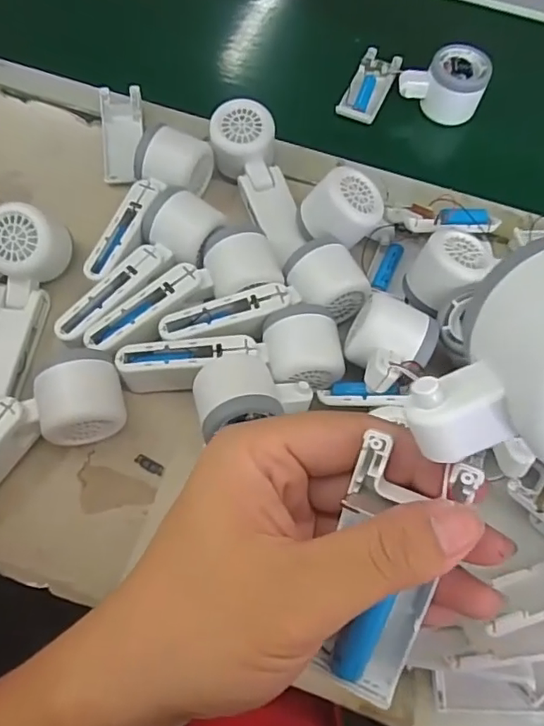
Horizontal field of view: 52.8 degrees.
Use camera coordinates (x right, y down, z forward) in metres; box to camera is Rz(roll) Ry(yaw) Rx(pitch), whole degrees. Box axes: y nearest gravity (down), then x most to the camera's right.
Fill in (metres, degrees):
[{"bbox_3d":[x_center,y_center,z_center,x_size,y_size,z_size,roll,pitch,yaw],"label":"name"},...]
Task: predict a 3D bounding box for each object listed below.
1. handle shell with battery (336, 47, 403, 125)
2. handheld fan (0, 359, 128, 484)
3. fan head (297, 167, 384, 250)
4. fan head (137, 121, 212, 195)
[{"bbox_3d":[0.105,-0.296,0.585,0.041,0.014,0.095,24,67,8],"label":"handle shell with battery"},{"bbox_3d":[-0.182,0.054,0.391,0.162,0.049,0.059,-30,70,-15],"label":"handheld fan"},{"bbox_3d":[0.059,-0.130,0.469,0.060,0.052,0.059,-14,77,-32],"label":"fan head"},{"bbox_3d":[-0.089,-0.179,0.492,0.056,0.049,0.053,19,66,6],"label":"fan head"}]

